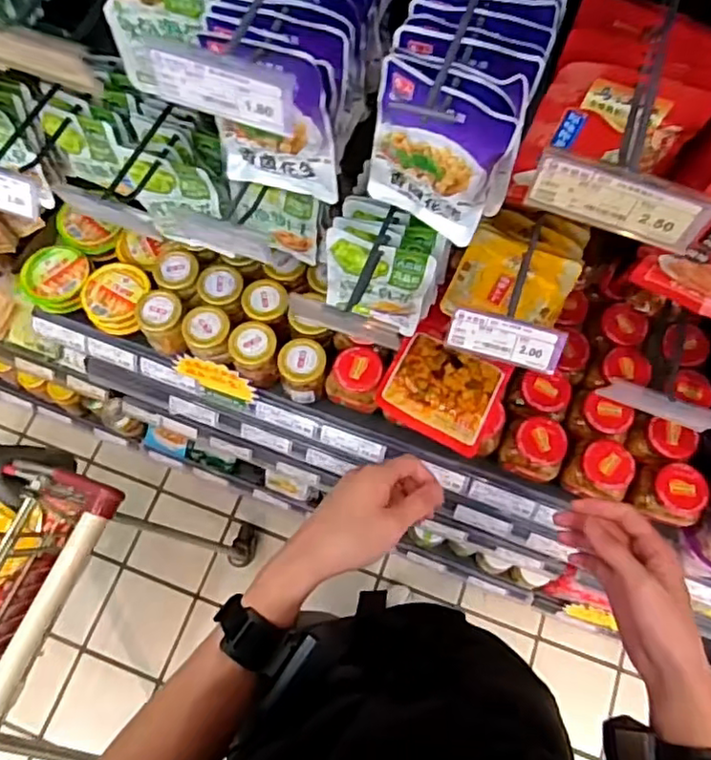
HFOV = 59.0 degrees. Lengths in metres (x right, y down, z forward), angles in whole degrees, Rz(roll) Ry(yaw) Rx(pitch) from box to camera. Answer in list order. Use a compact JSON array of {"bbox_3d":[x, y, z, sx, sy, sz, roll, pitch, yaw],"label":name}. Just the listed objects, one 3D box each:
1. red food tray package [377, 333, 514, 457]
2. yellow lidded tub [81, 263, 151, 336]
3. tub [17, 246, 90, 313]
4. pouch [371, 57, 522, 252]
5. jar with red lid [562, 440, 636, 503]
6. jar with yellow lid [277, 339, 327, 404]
[{"bbox_3d":[0.115,0.013,0.829,0.144,0.031,0.130,25,72,8],"label":"red food tray package"},{"bbox_3d":[-0.348,-0.122,0.920,0.093,0.040,0.097,0,70,0],"label":"yellow lidded tub"},{"bbox_3d":[-0.439,-0.151,0.930,0.097,0.028,0.094,0,70,0],"label":"tub"},{"bbox_3d":[0.059,-0.171,0.487,0.101,0.141,0.020,33,73,11],"label":"pouch"},{"bbox_3d":[0.318,0.118,0.827,0.077,0.080,0.076,15,71,5],"label":"jar with red lid"},{"bbox_3d":[-0.074,-0.011,0.880,0.064,0.083,0.063,0,70,0],"label":"jar with yellow lid"}]

